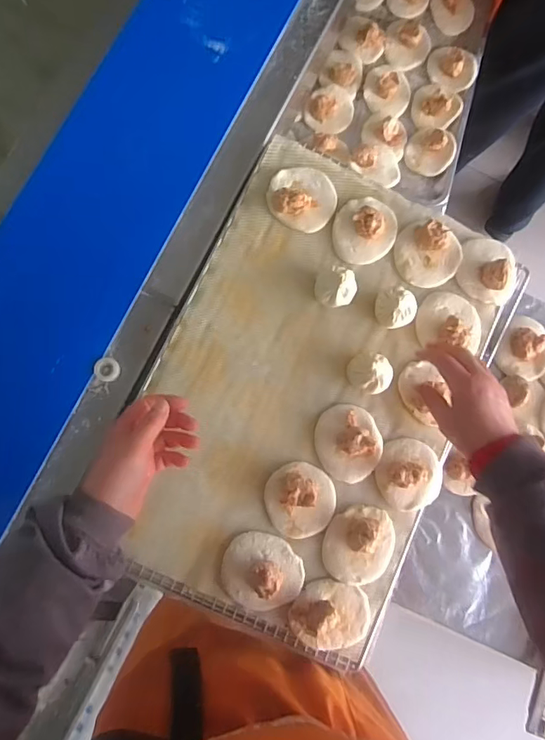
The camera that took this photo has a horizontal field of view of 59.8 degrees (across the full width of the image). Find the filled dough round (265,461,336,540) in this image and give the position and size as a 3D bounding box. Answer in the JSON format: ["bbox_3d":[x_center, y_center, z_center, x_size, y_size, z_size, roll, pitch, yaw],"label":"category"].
[{"bbox_3d":[0.037,0.162,0.590,0.083,0.023,0.089,1,82,-4],"label":"filled dough round"}]

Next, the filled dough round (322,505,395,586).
[{"bbox_3d":[0.112,0.220,0.585,0.093,0.031,0.090,1,82,-4],"label":"filled dough round"}]

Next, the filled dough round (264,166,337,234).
[{"bbox_3d":[0.043,-0.242,0.645,0.093,0.036,0.087,1,82,-4],"label":"filled dough round"}]

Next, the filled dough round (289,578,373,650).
[{"bbox_3d":[0.074,0.305,0.578,0.098,0.028,0.080,7,82,-4],"label":"filled dough round"}]

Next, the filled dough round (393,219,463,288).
[{"bbox_3d":[0.217,-0.162,0.651,0.090,0.036,0.090,1,82,-4],"label":"filled dough round"}]

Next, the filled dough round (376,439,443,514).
[{"bbox_3d":[0.179,0.135,0.606,0.086,0.039,0.090,1,82,-4],"label":"filled dough round"}]

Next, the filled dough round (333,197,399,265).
[{"bbox_3d":[0.129,-0.196,0.649,0.084,0.033,0.094,30,81,0],"label":"filled dough round"}]

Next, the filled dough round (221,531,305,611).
[{"bbox_3d":[-0.013,0.250,0.577,0.097,0.032,0.086,41,81,2],"label":"filled dough round"}]

